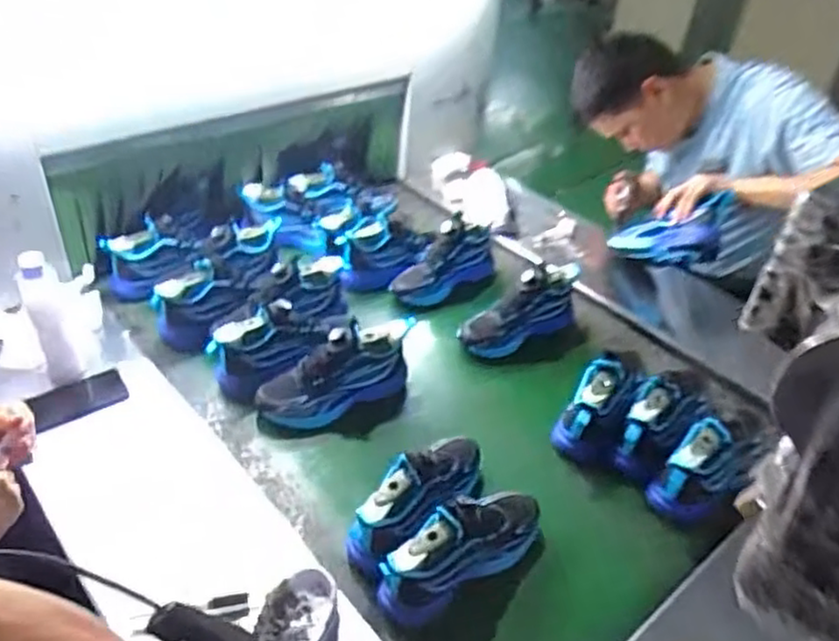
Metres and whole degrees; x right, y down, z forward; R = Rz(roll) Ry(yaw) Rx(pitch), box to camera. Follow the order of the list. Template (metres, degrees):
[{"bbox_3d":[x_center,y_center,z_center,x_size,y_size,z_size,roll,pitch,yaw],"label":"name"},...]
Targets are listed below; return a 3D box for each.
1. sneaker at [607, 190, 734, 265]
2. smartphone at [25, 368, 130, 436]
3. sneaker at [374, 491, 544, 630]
[{"bbox_3d":[0.505,-0.173,1.443,0.089,0.101,0.250,-26,19,-33],"label":"sneaker"},{"bbox_3d":[-0.538,0.125,1.106,0.139,0.013,0.059,-21,75,-17],"label":"smartphone"},{"bbox_3d":[0.062,0.283,0.909,0.264,0.142,0.079,-13,39,-40],"label":"sneaker"}]

